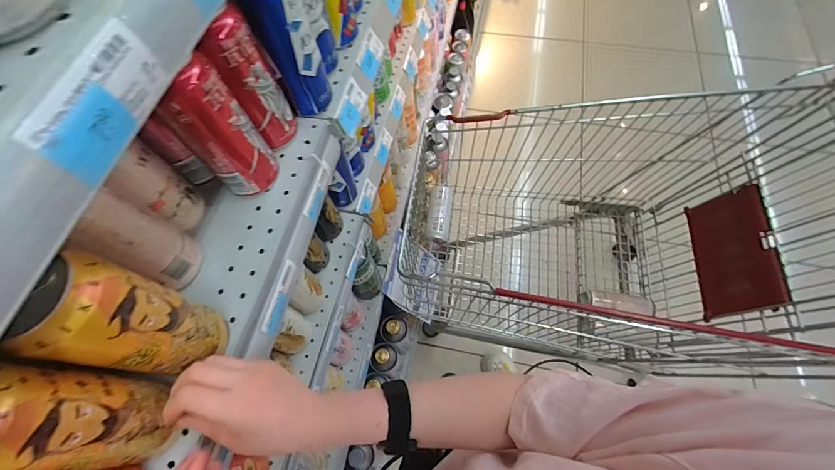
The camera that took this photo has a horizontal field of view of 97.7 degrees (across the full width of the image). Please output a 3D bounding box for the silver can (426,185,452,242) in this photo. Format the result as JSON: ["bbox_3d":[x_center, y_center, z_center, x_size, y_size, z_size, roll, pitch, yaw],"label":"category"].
[{"bbox_3d":[0.061,-0.056,1.010,0.058,0.075,0.165,6,65,6],"label":"silver can"}]

